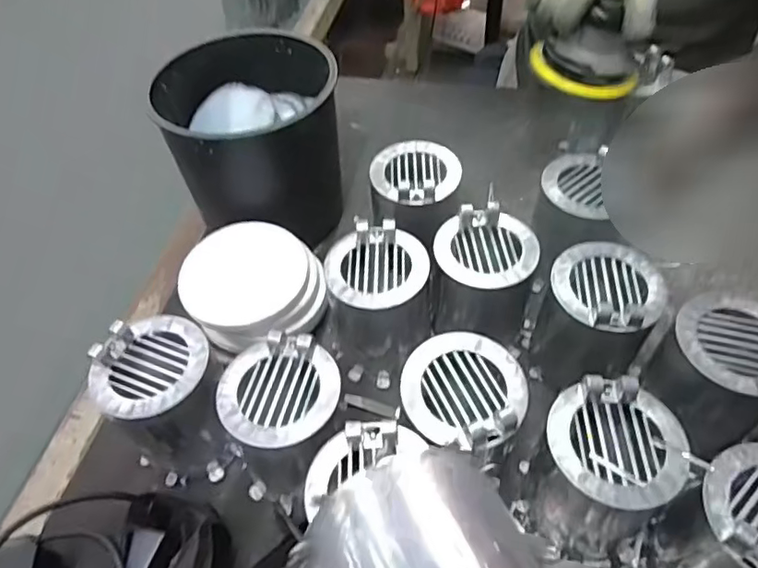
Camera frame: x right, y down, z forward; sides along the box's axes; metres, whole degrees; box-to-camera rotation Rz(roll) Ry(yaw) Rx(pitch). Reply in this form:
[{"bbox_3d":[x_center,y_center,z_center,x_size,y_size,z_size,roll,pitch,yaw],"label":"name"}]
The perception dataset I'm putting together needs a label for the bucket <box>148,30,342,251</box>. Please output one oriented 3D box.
[{"bbox_3d":[-0.134,-0.150,0.599,0.154,0.147,0.165,-2,51,2],"label":"bucket"}]

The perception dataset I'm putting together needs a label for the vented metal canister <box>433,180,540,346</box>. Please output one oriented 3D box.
[{"bbox_3d":[0.094,0.002,0.516,0.085,0.120,0.088,9,52,11],"label":"vented metal canister"}]

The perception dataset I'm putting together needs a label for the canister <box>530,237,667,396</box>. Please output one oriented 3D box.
[{"bbox_3d":[0.183,0.030,0.480,0.082,0.109,0.084,-2,51,2],"label":"canister"}]

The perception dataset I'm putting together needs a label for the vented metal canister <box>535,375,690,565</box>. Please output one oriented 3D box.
[{"bbox_3d":[0.158,0.136,0.401,0.084,0.126,0.085,-2,51,2],"label":"vented metal canister"}]

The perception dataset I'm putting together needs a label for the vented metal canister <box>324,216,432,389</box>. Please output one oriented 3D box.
[{"bbox_3d":[0.000,0.021,0.504,0.091,0.118,0.088,-8,51,-2],"label":"vented metal canister"}]

